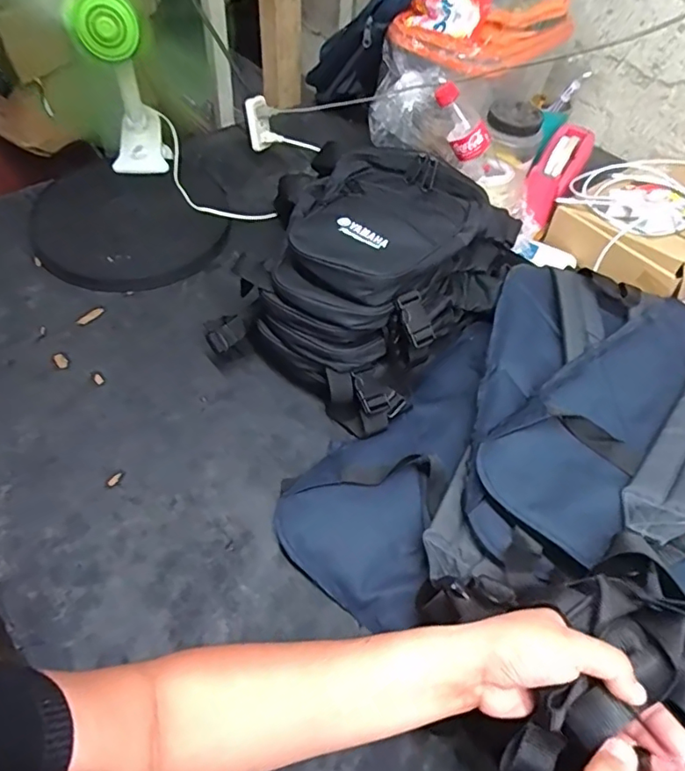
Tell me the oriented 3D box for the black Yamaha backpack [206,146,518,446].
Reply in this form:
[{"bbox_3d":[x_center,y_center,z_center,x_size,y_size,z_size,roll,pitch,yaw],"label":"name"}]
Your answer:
[{"bbox_3d":[0.034,-0.143,0.660,0.269,0.159,0.350,30,56,18],"label":"black Yamaha backpack"}]

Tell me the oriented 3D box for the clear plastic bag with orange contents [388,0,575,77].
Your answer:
[{"bbox_3d":[0.224,-0.593,0.850,0.213,0.083,0.265,34,57,21],"label":"clear plastic bag with orange contents"}]

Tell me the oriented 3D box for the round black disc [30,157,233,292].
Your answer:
[{"bbox_3d":[-0.311,-0.248,0.799,0.268,0.030,0.276,-6,53,-9],"label":"round black disc"}]

